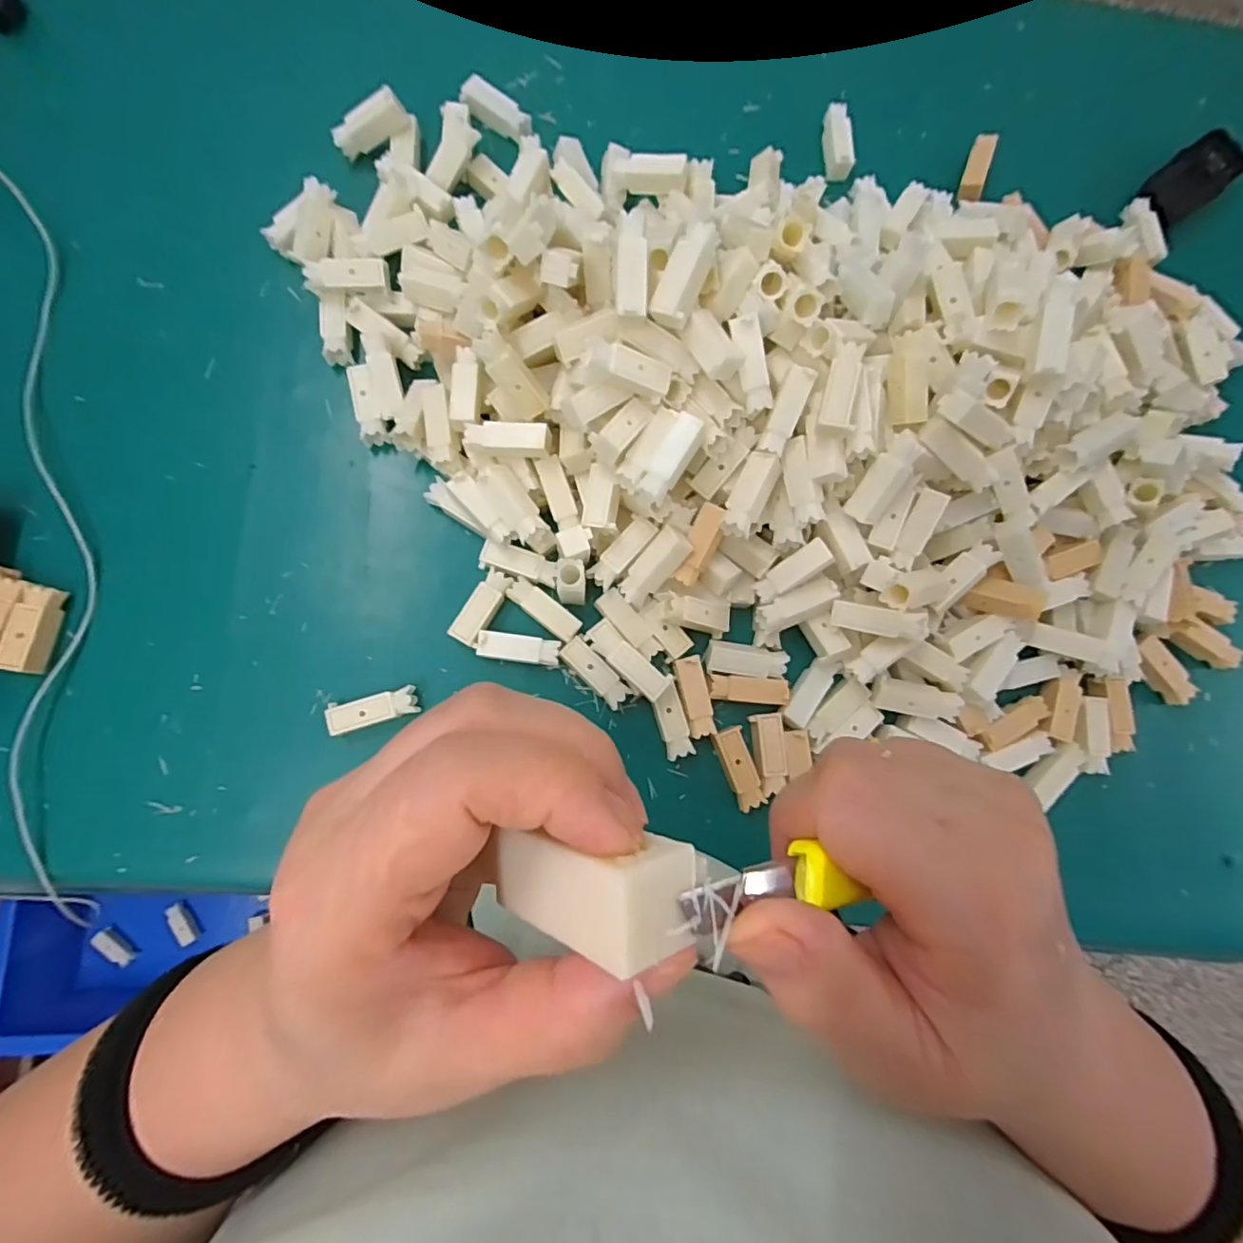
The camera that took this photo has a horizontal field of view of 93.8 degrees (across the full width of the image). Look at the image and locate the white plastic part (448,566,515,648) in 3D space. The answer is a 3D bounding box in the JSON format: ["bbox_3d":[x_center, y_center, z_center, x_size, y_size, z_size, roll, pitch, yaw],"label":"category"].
[{"bbox_3d":[-0.108,-0.011,0.449,0.023,0.017,0.060,28,81,-1],"label":"white plastic part"}]

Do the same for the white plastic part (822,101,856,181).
[{"bbox_3d":[0.204,-0.449,0.545,0.023,0.021,0.065,-1,83,-5],"label":"white plastic part"}]

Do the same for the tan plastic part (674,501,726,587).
[{"bbox_3d":[0.061,-0.057,0.436,0.022,0.017,0.061,20,97,-2],"label":"tan plastic part"}]

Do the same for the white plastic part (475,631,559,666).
[{"bbox_3d":[-0.079,0.022,0.452,0.061,0.021,0.020,8,82,-4],"label":"white plastic part"}]

